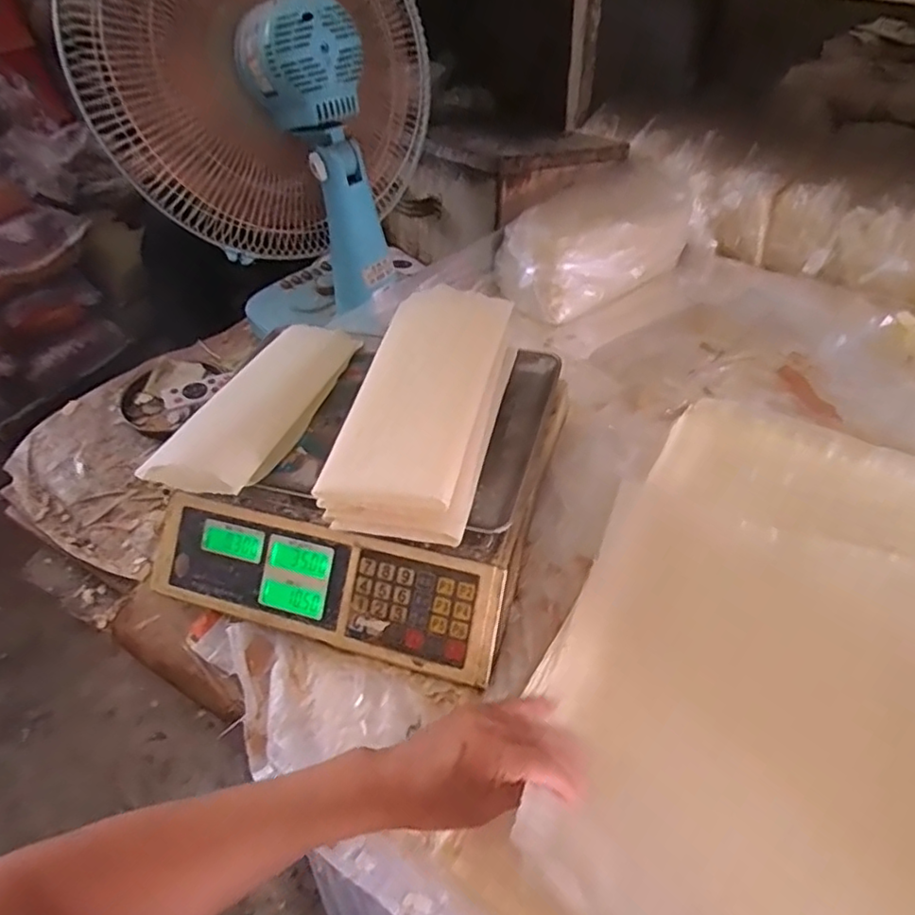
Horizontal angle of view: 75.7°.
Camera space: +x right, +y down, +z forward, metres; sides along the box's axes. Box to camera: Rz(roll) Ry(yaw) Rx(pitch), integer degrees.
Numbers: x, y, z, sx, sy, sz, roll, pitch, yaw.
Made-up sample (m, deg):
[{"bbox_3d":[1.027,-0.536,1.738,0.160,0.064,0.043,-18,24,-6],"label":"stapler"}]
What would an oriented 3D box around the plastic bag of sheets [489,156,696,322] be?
[{"bbox_3d":[0.202,-0.312,0.846,0.311,0.122,0.161,-32,53,-23],"label":"plastic bag of sheets"}]

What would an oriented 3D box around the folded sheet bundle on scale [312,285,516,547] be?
[{"bbox_3d":[-0.026,-0.049,0.504,0.118,0.062,0.245,7,49,12],"label":"folded sheet bundle on scale"}]

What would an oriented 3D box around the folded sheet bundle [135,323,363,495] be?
[{"bbox_3d":[-0.188,-0.059,0.568,0.098,0.039,0.235,12,50,15],"label":"folded sheet bundle"}]

